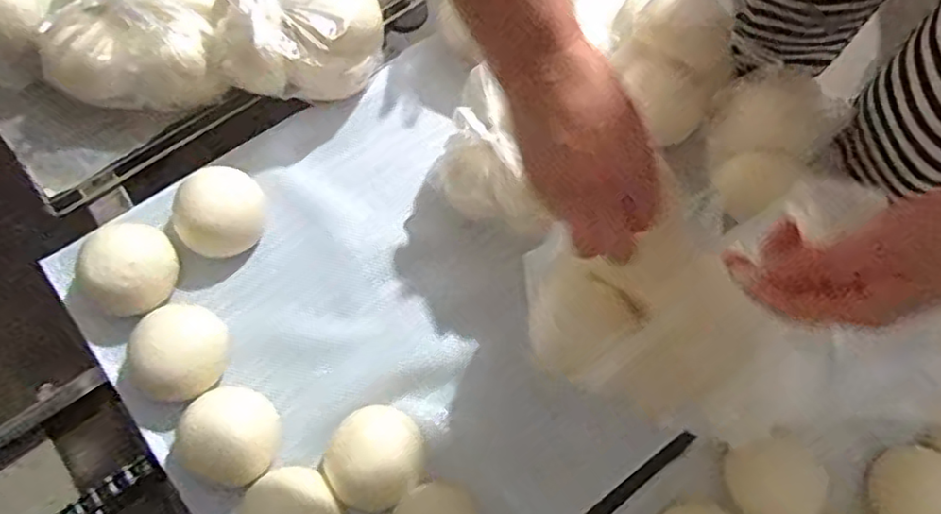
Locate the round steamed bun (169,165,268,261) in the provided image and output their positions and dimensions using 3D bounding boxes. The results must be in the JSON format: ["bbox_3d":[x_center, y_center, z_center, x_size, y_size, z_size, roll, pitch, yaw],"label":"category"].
[{"bbox_3d":[-0.248,-0.046,0.625,0.080,0.051,0.083,1,73,-2],"label":"round steamed bun"}]

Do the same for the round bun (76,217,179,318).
[{"bbox_3d":[-0.328,0.009,0.600,0.082,0.063,0.086,1,73,-2],"label":"round bun"}]

